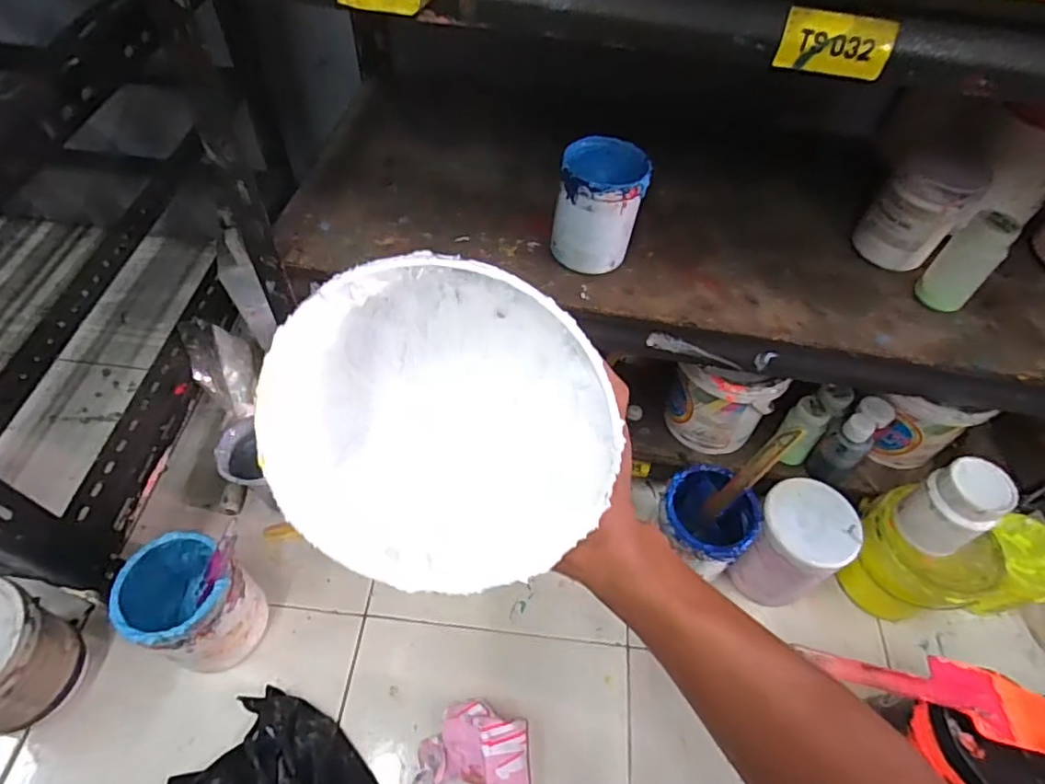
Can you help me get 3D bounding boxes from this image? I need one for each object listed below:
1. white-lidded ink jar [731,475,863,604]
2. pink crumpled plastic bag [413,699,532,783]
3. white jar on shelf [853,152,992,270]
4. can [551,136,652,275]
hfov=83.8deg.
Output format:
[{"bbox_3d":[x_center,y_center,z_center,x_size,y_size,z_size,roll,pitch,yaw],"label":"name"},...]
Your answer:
[{"bbox_3d":[0.298,0.172,0.657,0.093,0.134,0.092,1,55,-2],"label":"white-lidded ink jar"},{"bbox_3d":[-0.045,0.351,0.570,0.109,0.046,0.079,9,55,3],"label":"pink crumpled plastic bag"},{"bbox_3d":[0.374,-0.177,0.549,0.068,0.102,0.082,35,59,19],"label":"white jar on shelf"},{"bbox_3d":[0.067,-0.159,0.519,0.071,0.103,0.066,2,54,-3],"label":"can"}]

